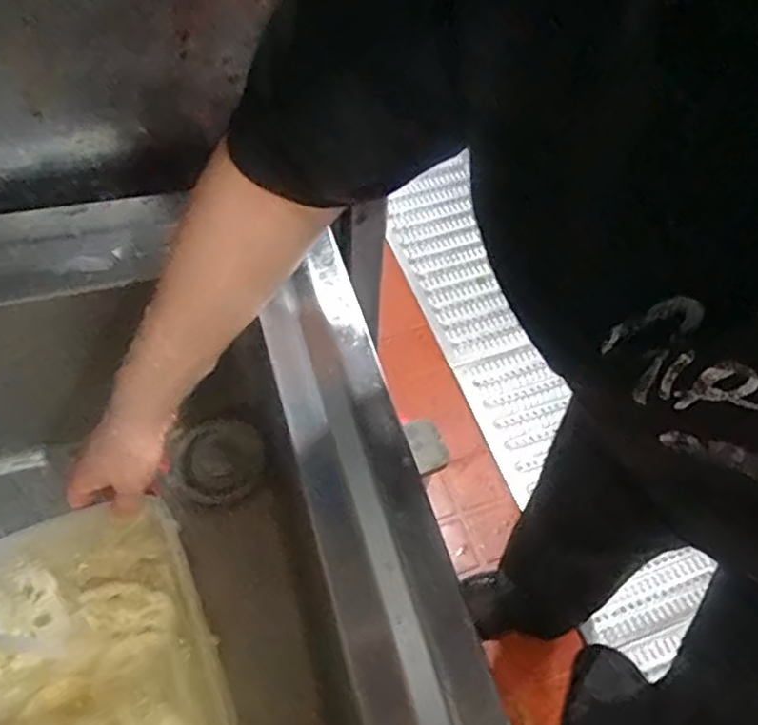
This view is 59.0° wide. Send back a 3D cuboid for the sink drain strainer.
[{"bbox_3d":[-0.149,0.090,0.627,0.082,0.024,0.071,-39,67,-22],"label":"sink drain strainer"}]

